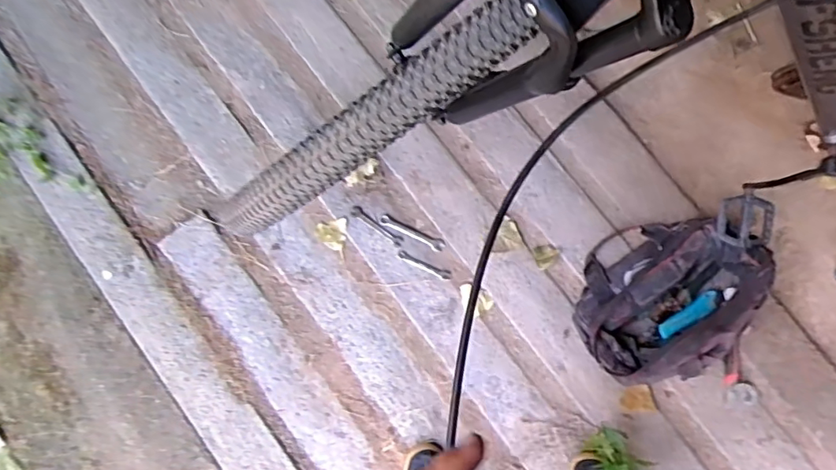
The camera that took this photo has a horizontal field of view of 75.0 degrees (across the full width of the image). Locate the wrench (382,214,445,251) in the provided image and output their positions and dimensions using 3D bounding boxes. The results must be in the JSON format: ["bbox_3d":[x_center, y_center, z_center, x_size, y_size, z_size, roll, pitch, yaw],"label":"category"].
[{"bbox_3d":[-0.011,-0.006,1.083,0.135,0.008,0.024,26,88,3],"label":"wrench"}]

